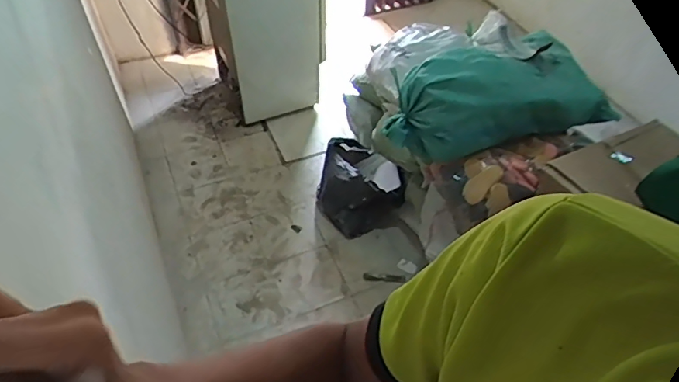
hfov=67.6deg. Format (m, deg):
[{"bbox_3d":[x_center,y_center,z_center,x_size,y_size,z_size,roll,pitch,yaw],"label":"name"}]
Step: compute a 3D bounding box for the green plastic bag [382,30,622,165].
[{"bbox_3d":[0.480,-0.289,1.600,0.652,0.269,0.272,-7,49,-8],"label":"green plastic bag"}]

